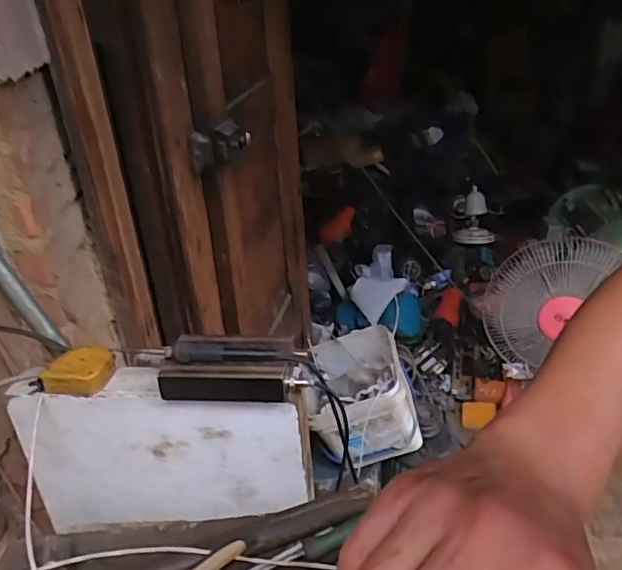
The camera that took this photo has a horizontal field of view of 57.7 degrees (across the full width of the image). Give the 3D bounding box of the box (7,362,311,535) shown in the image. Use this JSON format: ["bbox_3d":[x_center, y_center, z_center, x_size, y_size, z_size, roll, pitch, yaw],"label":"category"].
[{"bbox_3d":[-0.185,0.217,0.734,0.357,0.229,0.064,-1,30,5],"label":"box"}]

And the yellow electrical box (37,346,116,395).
[{"bbox_3d":[-0.281,0.103,0.690,0.075,0.029,0.063,4,31,14],"label":"yellow electrical box"}]

